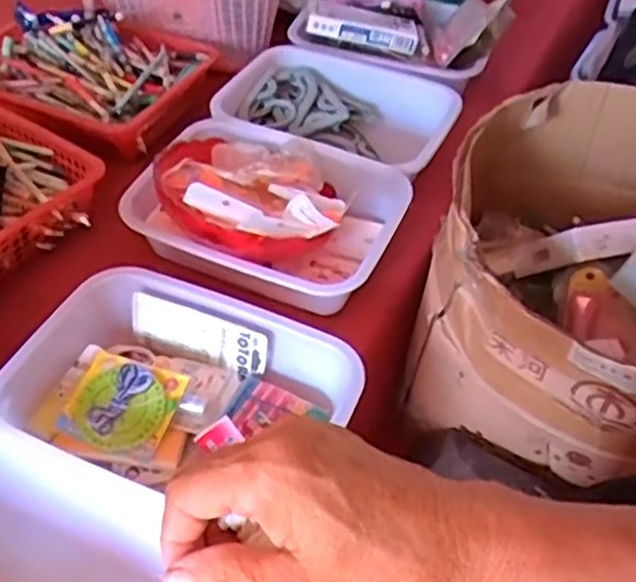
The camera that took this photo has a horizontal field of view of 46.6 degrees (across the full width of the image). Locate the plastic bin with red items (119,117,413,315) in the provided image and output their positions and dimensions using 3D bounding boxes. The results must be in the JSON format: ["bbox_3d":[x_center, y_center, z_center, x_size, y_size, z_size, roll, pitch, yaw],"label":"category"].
[{"bbox_3d":[-0.053,-0.101,0.820,0.274,0.115,0.206,17,47,16],"label":"plastic bin with red items"}]

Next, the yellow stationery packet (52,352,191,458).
[{"bbox_3d":[-0.177,0.102,0.671,0.092,0.012,0.089,19,58,8],"label":"yellow stationery packet"}]

